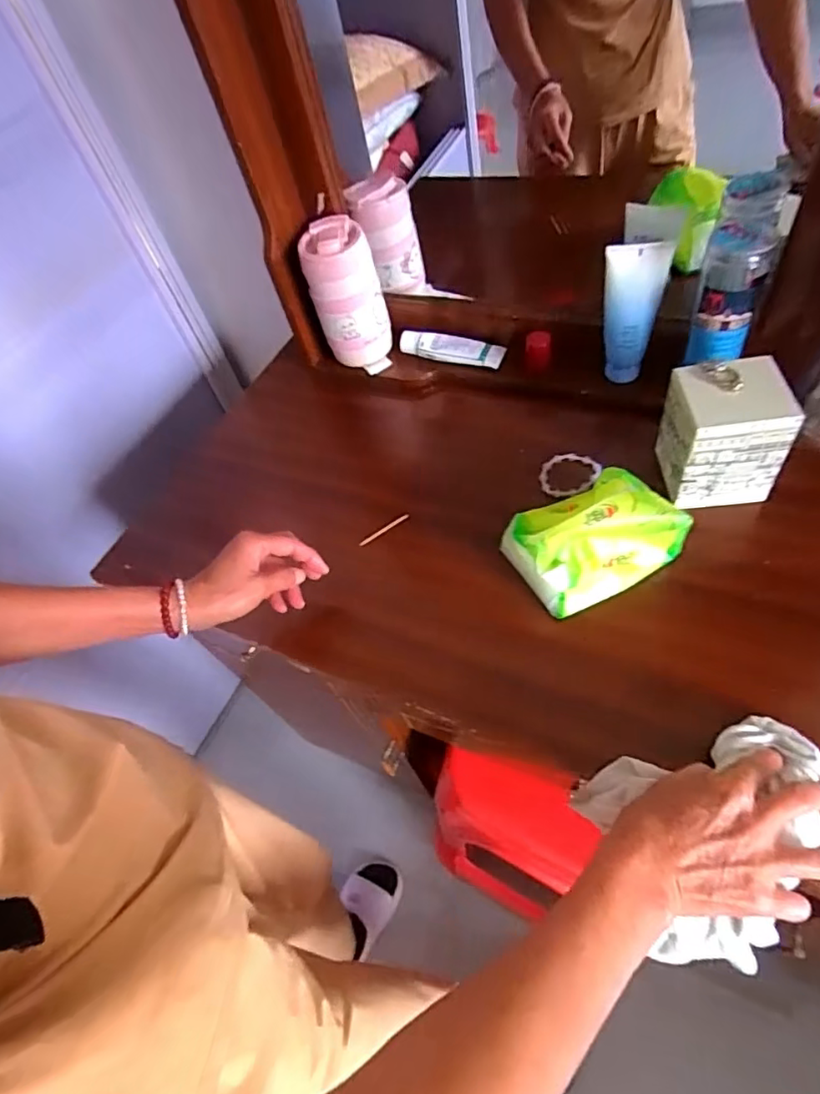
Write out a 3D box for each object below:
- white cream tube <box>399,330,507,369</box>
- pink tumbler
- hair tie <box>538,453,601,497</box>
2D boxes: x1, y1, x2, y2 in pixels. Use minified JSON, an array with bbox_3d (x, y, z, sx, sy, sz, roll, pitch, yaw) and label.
[{"bbox_3d":[0.054,-0.256,0.715,0.136,0.026,0.031,15,52,19],"label":"white cream tube"},{"bbox_3d":[-0.072,-0.289,0.661,0.070,0.161,0.082,23,55,25],"label":"pink tumbler"},{"bbox_3d":[0.170,-0.077,0.604,0.059,0.011,0.065,21,54,24],"label":"hair tie"}]

